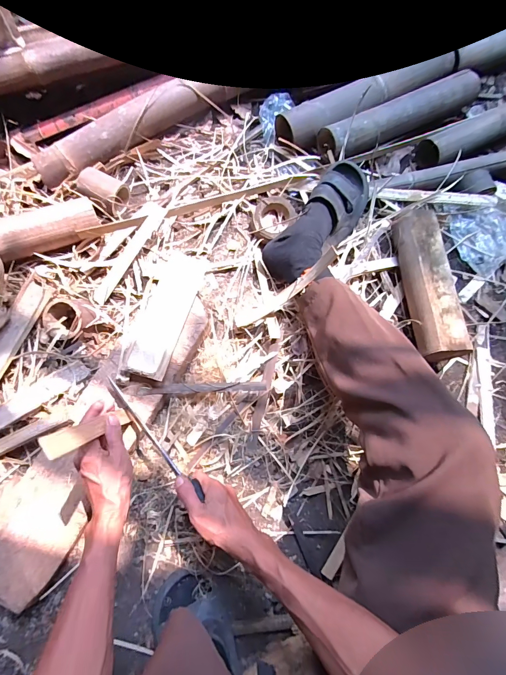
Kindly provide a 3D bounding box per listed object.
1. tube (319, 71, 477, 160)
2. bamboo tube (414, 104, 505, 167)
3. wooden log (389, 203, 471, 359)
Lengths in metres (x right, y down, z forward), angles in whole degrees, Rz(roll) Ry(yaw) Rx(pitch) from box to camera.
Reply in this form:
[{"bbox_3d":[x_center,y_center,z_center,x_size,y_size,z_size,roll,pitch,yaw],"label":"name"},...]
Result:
[{"bbox_3d":[0.324,-0.488,0.743,0.403,0.089,0.076,-28,76,-10],"label":"tube"},{"bbox_3d":[0.605,-0.511,0.776,0.497,0.077,0.084,-26,77,-8],"label":"bamboo tube"},{"bbox_3d":[0.326,-0.103,0.625,0.081,0.052,0.295,-2,73,-3],"label":"wooden log"}]

